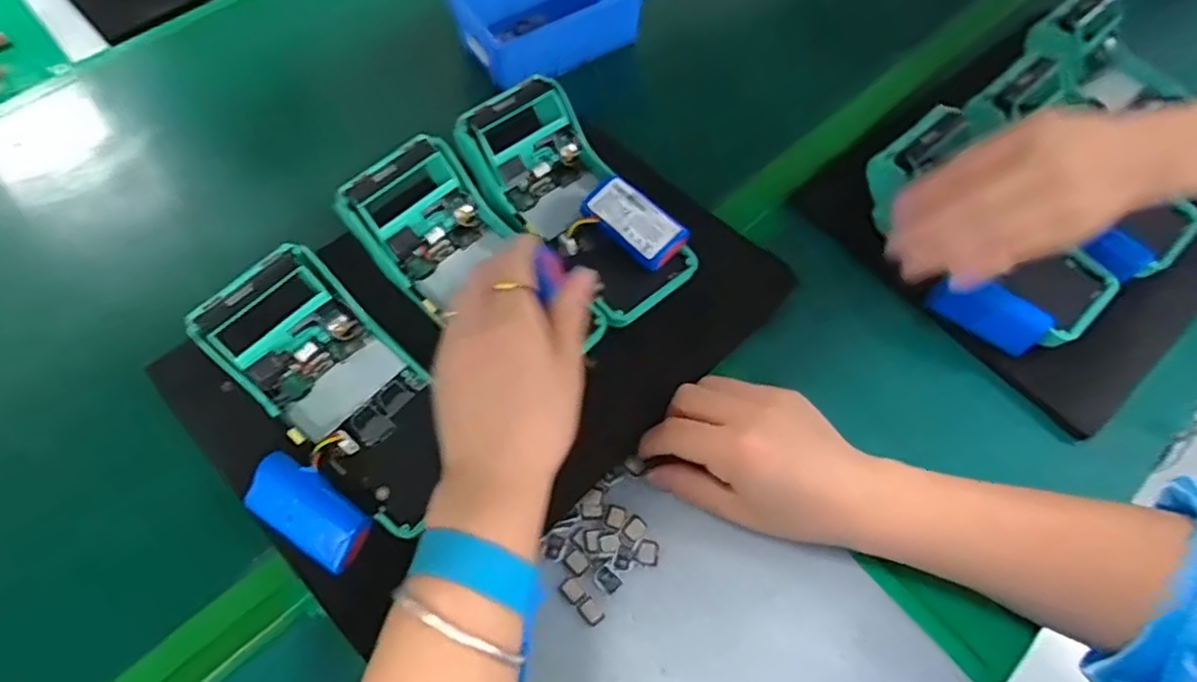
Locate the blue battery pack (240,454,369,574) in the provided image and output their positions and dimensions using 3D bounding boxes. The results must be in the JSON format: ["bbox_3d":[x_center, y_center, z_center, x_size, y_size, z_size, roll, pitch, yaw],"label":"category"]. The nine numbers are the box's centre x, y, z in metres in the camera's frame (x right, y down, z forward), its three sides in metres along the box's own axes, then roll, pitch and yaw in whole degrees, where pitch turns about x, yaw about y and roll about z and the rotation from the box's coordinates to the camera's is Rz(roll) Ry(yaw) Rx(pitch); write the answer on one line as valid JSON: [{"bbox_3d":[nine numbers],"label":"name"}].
[{"bbox_3d":[-0.155,0.089,0.341,0.071,0.015,0.034,30,62,17],"label":"blue battery pack"}]

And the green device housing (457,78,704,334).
[{"bbox_3d":[-0.014,-0.093,0.417,0.080,0.063,0.161,-37,72,-17],"label":"green device housing"}]

